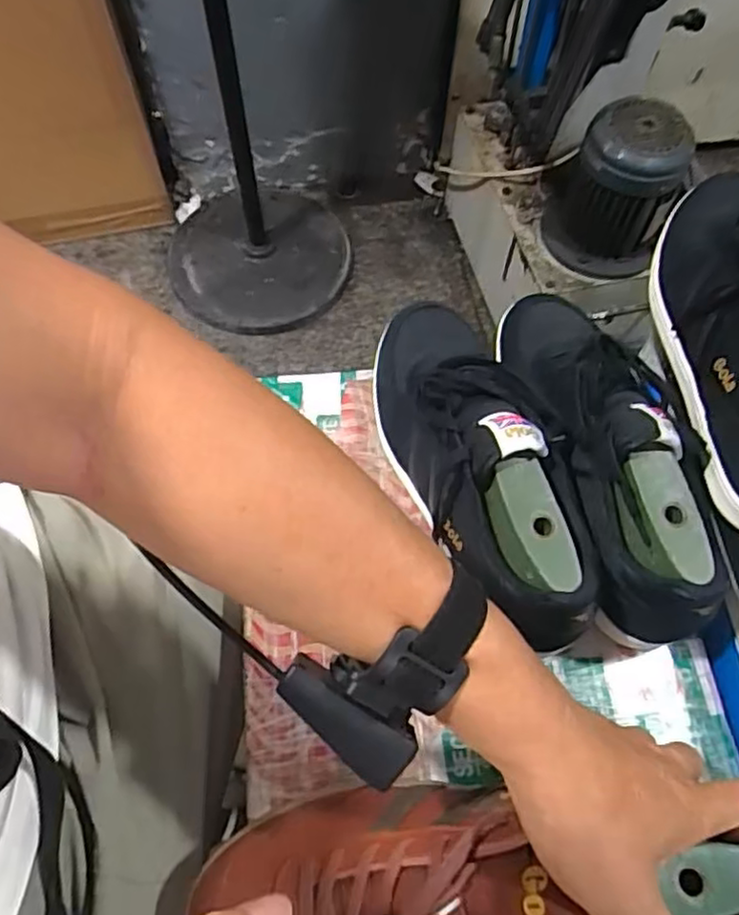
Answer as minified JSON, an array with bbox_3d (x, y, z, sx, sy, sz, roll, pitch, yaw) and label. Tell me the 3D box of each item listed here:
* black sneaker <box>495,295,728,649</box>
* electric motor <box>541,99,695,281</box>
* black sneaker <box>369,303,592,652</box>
[{"bbox_3d":[0.162,-0.011,0.459,0.090,0.090,0.258,-8,64,-6],"label":"black sneaker"},{"bbox_3d":[0.404,-0.449,1.119,0.182,0.239,0.174,8,64,3],"label":"electric motor"},{"bbox_3d":[0.072,-0.003,0.458,0.091,0.085,0.264,-19,66,-11],"label":"black sneaker"}]

